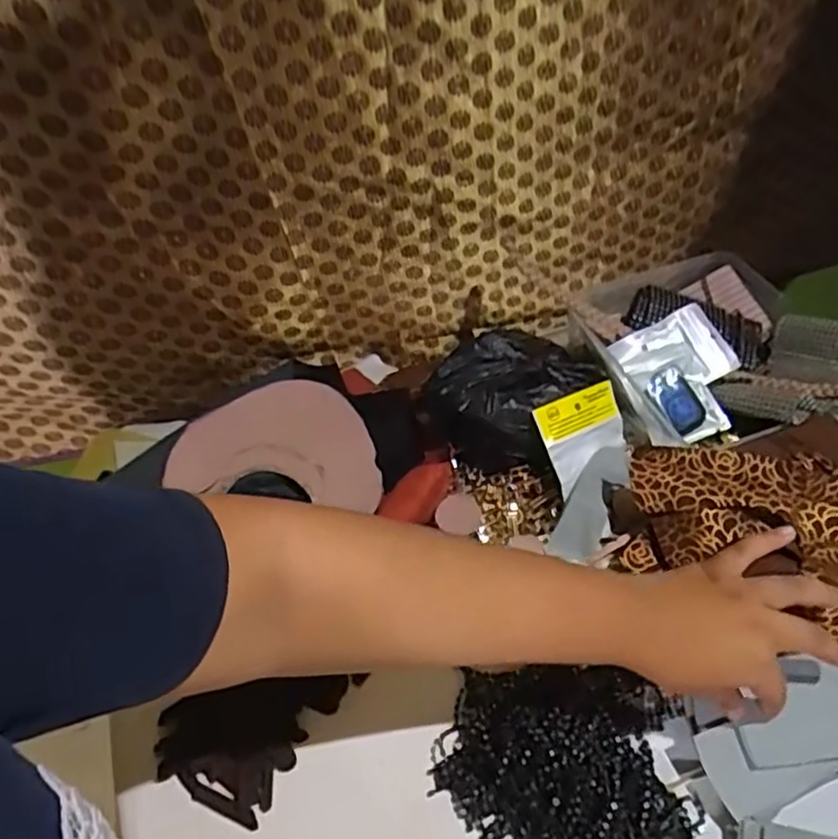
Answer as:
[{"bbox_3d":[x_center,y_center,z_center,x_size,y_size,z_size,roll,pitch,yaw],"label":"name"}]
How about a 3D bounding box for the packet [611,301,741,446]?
[{"bbox_3d":[0.227,-0.039,0.576,0.106,0.020,0.107,-18,75,-12],"label":"packet"}]

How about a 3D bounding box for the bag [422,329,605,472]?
[{"bbox_3d":[0.078,-0.017,0.558,0.135,0.064,0.108,-8,52,-7],"label":"bag"}]

